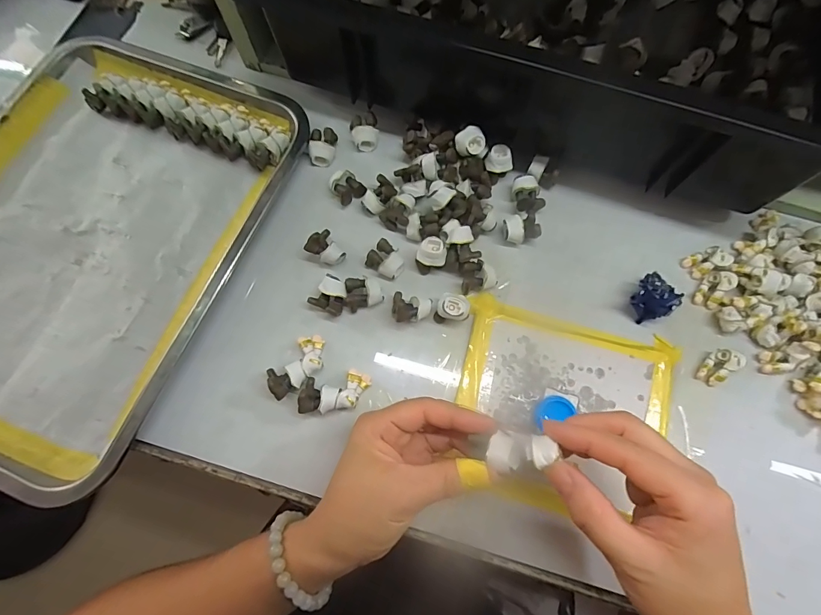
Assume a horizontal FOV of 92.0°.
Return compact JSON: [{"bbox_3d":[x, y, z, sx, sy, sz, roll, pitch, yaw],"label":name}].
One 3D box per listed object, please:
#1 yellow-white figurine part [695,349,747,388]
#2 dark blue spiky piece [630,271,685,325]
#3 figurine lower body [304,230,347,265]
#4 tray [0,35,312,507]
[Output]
[{"bbox_3d":[0.225,0.043,0.289,0.027,0.018,0.018,-40,77,-12],"label":"yellow-white figurine part"},{"bbox_3d":[0.182,-0.006,0.302,0.031,0.025,0.032,0,72,0],"label":"dark blue spiky piece"},{"bbox_3d":[-0.067,-0.045,0.312,0.023,0.022,0.027,-37,76,-11],"label":"figurine lower body"},{"bbox_3d":[-0.260,-0.067,0.314,0.258,0.024,0.351,21,73,6],"label":"tray"}]

